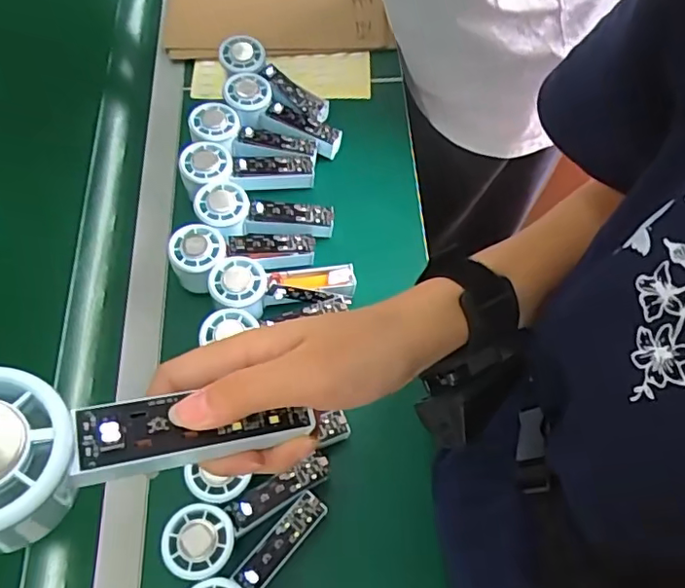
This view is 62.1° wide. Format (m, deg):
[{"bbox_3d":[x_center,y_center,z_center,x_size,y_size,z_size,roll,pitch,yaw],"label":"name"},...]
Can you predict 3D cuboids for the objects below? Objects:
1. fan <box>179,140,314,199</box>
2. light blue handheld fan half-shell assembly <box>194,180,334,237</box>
[{"bbox_3d":[-0.110,-0.135,0.656,0.149,0.053,0.057,1,63,-18],"label":"fan"},{"bbox_3d":[-0.085,-0.086,0.624,0.146,0.037,0.062,6,63,-13],"label":"light blue handheld fan half-shell assembly"}]

